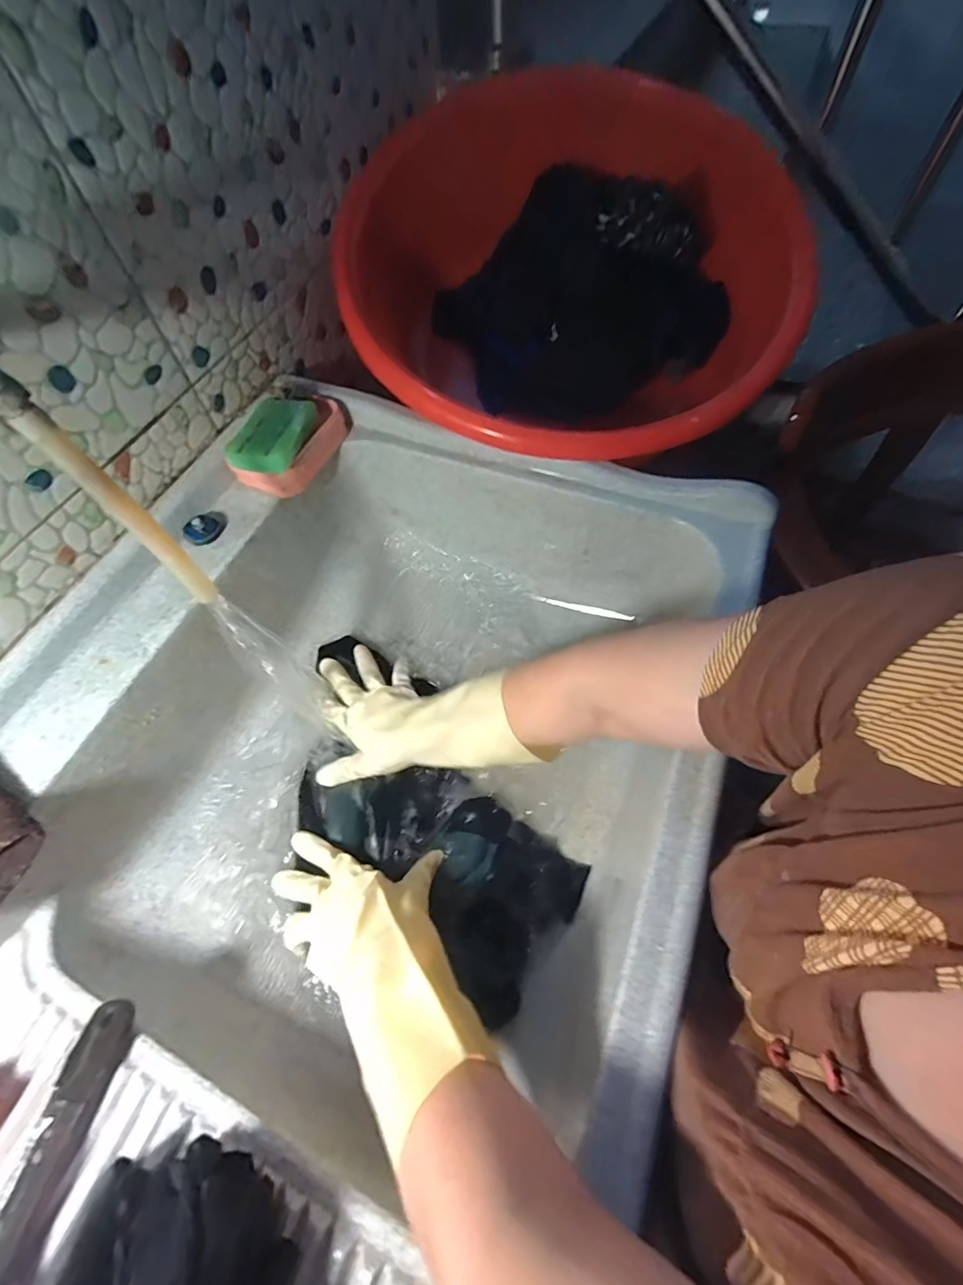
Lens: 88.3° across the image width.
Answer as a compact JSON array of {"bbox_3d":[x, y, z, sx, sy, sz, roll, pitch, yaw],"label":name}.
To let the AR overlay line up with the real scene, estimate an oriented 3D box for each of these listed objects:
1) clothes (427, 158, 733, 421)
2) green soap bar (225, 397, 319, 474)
[{"bbox_3d":[0.133,-0.463,0.681,0.384,0.262,0.125,-5,61,1],"label":"clothes"},{"bbox_3d":[-0.213,-0.219,0.512,0.063,0.020,0.113,16,63,7],"label":"green soap bar"}]

